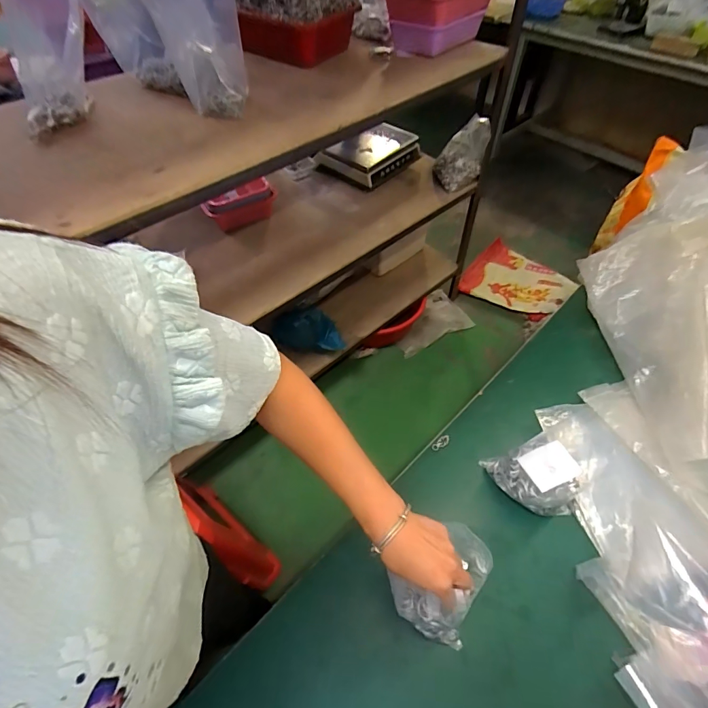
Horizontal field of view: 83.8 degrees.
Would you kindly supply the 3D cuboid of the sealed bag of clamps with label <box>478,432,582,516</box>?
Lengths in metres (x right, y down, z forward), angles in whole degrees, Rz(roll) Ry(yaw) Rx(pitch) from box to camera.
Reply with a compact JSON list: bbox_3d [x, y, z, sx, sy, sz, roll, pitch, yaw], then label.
[{"bbox_3d":[0.264,0.184,0.584,0.106,0.087,0.095,-8,53,-5],"label":"sealed bag of clamps with label"}]

